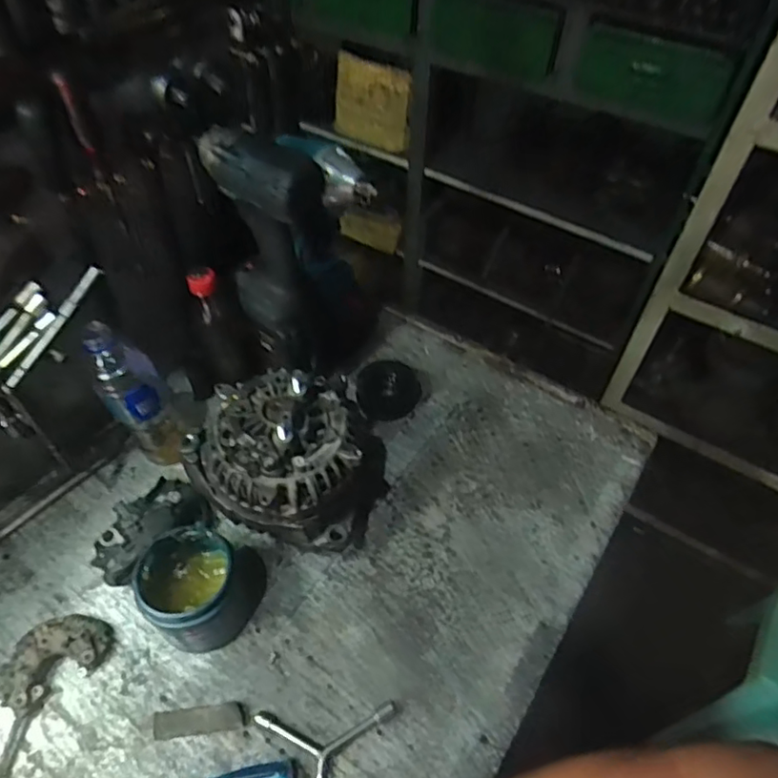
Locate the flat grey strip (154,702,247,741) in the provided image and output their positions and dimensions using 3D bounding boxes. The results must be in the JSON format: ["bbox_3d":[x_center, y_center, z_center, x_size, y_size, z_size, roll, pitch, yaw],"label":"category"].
[{"bbox_3d":[-0.173,0.304,0.541,0.082,0.004,0.023,-5,51,-7],"label":"flat grey strip"}]

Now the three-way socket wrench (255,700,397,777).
[{"bbox_3d":[-0.043,0.319,0.529,0.113,0.015,0.119,-24,55,-20],"label":"three-way socket wrench"}]

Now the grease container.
[{"bbox_3d":[-0.189,0.191,0.572,0.083,0.098,0.108,-26,56,-22],"label":"grease container"}]

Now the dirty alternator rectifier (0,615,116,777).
[{"bbox_3d":[-0.331,0.269,0.552,0.071,0.029,0.134,26,54,18],"label":"dirty alternator rectifier"}]

